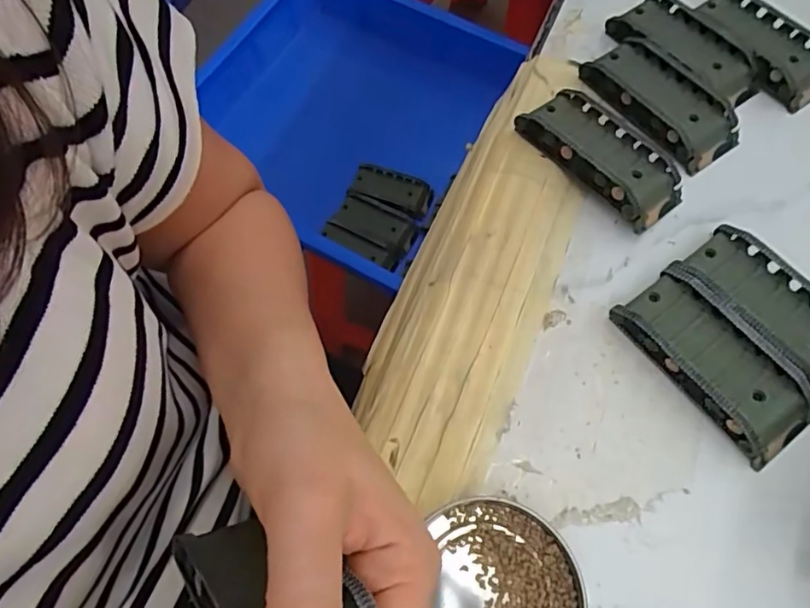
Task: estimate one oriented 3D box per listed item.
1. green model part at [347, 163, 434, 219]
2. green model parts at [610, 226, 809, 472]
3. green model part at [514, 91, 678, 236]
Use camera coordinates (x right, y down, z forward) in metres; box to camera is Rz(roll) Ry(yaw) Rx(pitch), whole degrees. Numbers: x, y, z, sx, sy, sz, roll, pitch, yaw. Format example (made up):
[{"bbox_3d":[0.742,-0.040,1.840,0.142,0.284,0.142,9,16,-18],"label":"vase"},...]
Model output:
[{"bbox_3d":[-0.017,-0.135,0.675,0.096,0.019,0.049,20,68,8],"label":"green model part"},{"bbox_3d":[0.172,0.015,0.283,0.089,0.018,0.096,-34,70,-14],"label":"green model parts"},{"bbox_3d":[0.117,-0.088,0.328,0.048,0.020,0.096,-38,71,-15],"label":"green model part"}]

